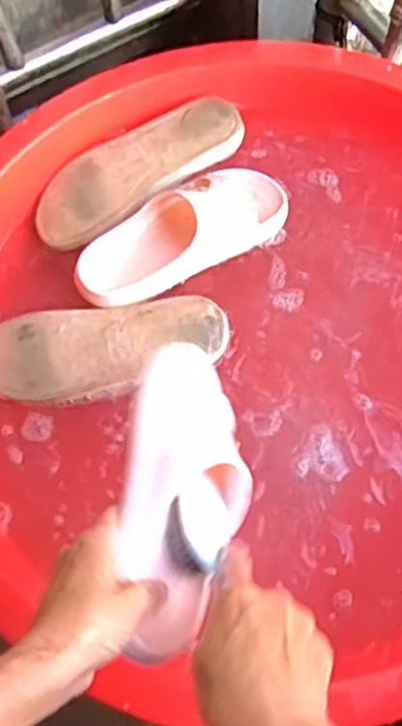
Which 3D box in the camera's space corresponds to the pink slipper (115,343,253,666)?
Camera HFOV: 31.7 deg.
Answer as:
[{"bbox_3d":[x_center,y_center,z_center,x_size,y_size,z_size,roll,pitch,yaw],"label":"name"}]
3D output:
[{"bbox_3d":[-0.020,0.093,0.516,0.093,0.067,0.216,21,61,-31],"label":"pink slipper"}]

